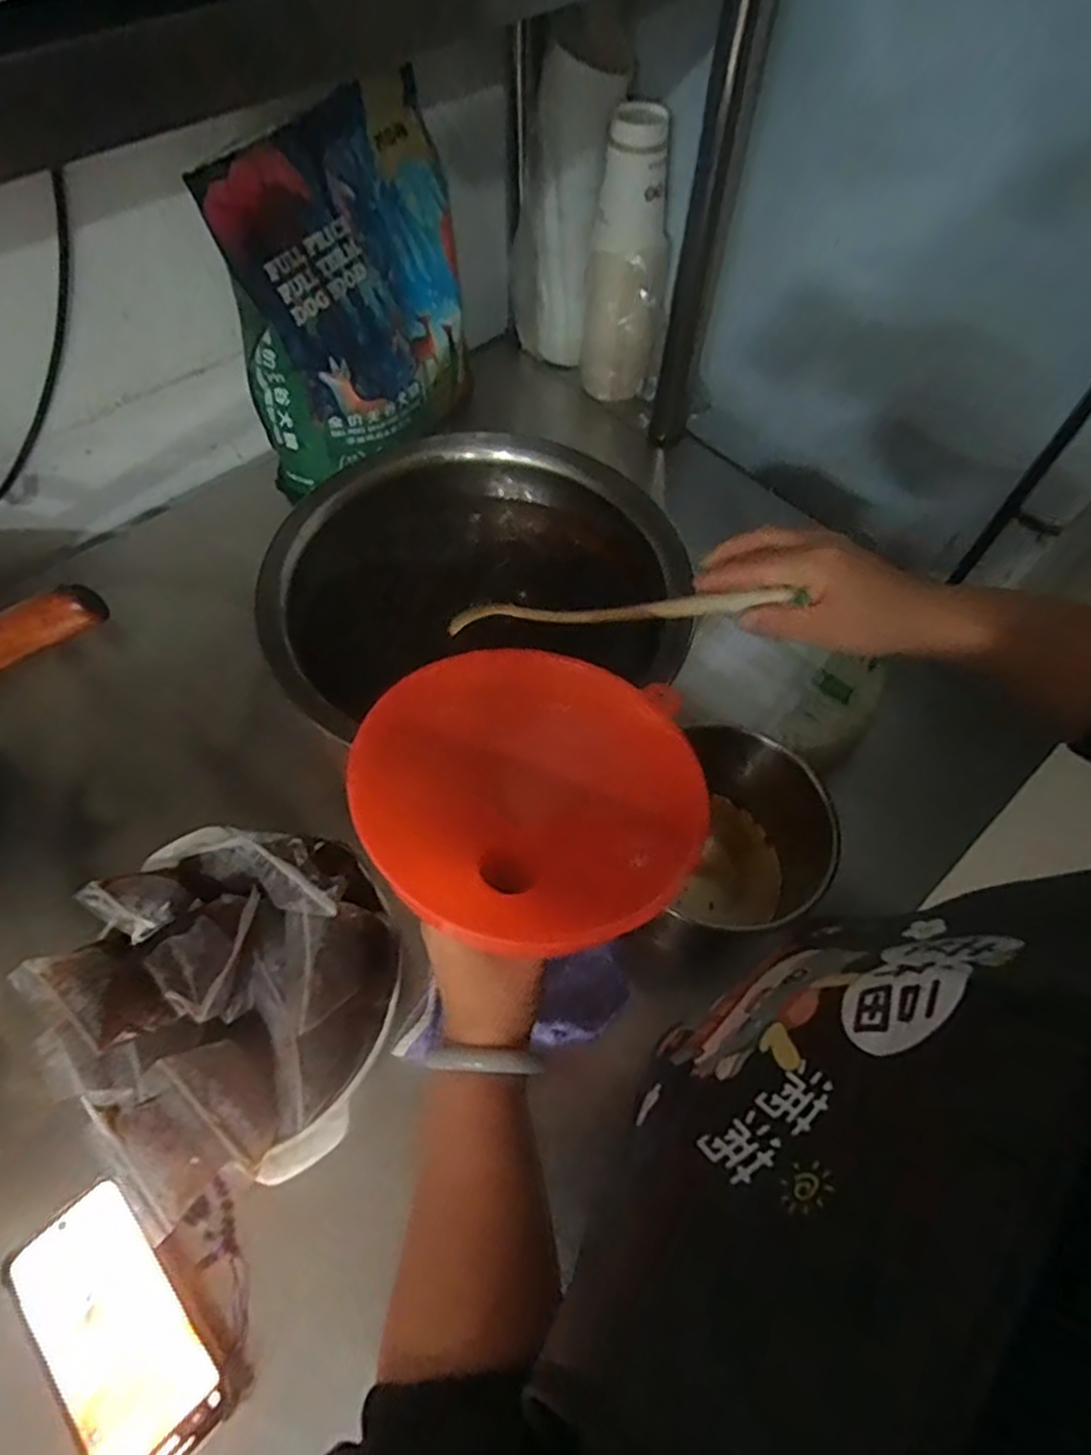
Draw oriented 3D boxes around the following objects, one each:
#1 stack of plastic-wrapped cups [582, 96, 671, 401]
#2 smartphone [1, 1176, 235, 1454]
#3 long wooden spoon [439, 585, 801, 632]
[{"bbox_3d":[0.089,-0.485,0.765,0.086,0.261,0.078,6,60,2],"label":"stack of plastic-wrapped cups"},{"bbox_3d":[-0.259,0.363,0.428,0.072,0.008,0.157,-34,68,-32],"label":"smartphone"},{"bbox_3d":[0.042,-0.081,0.506,0.271,0.022,0.031,4,55,38],"label":"long wooden spoon"}]

